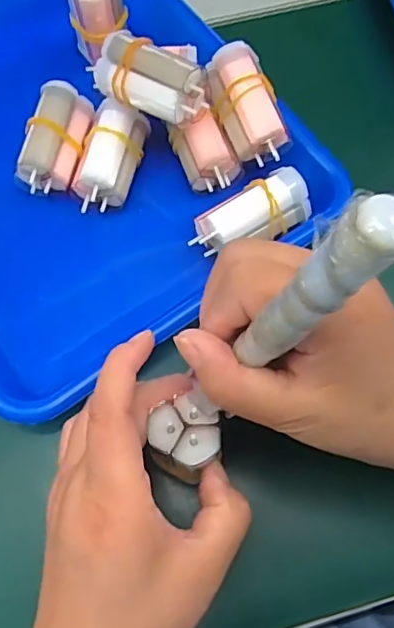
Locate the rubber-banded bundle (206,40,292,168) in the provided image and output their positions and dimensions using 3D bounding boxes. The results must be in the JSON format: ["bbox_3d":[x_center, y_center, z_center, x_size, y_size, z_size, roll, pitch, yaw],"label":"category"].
[{"bbox_3d":[0.032,-0.128,0.337,0.035,0.024,0.069,-24,93,-9],"label":"rubber-banded bundle"}]

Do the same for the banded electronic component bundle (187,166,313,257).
[{"bbox_3d":[0.033,-0.058,0.331,0.071,0.022,0.028,-27,70,-10],"label":"banded electronic component bundle"}]

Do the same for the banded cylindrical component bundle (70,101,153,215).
[{"bbox_3d":[-0.055,-0.101,0.351,0.035,0.026,0.068,16,69,7],"label":"banded cylindrical component bundle"}]

